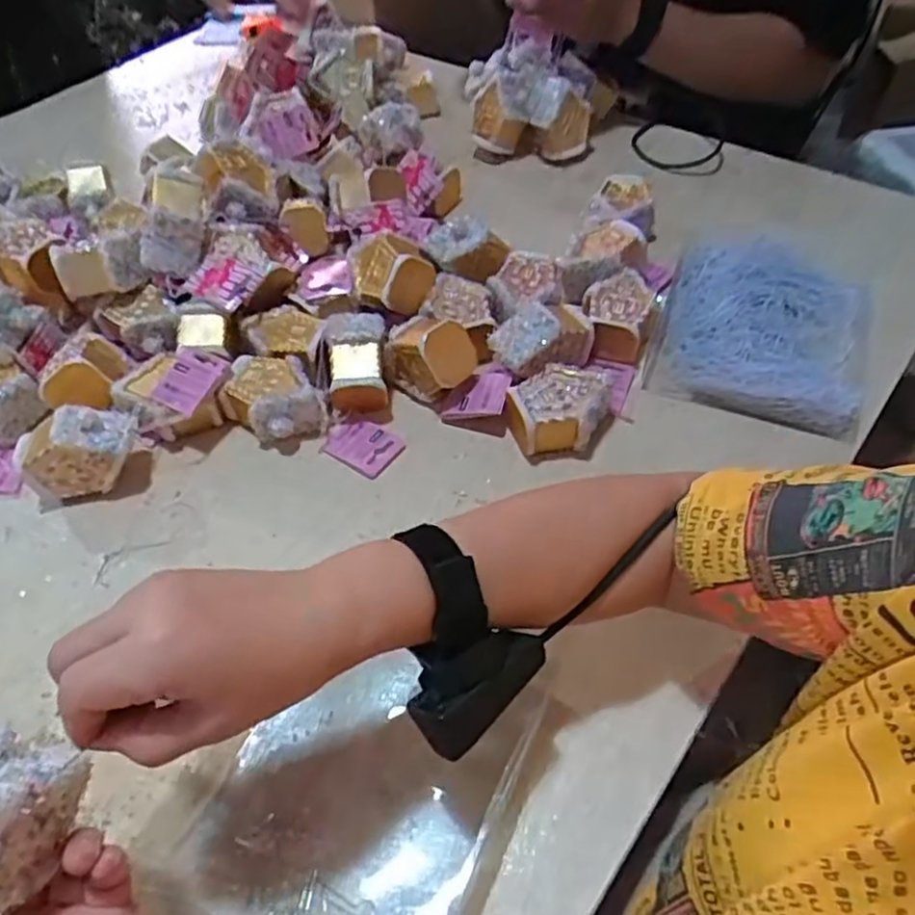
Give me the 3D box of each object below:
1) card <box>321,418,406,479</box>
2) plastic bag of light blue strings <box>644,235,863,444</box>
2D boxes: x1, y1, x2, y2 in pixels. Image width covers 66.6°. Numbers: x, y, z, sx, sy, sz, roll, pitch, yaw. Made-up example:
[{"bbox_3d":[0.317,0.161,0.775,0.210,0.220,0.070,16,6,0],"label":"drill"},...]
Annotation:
[{"bbox_3d":[-0.080,-0.010,0.591,0.064,0.007,0.046,27,67,21],"label":"card"},{"bbox_3d":[0.282,-0.125,0.646,0.172,0.034,0.226,15,54,15],"label":"plastic bag of light blue strings"}]

